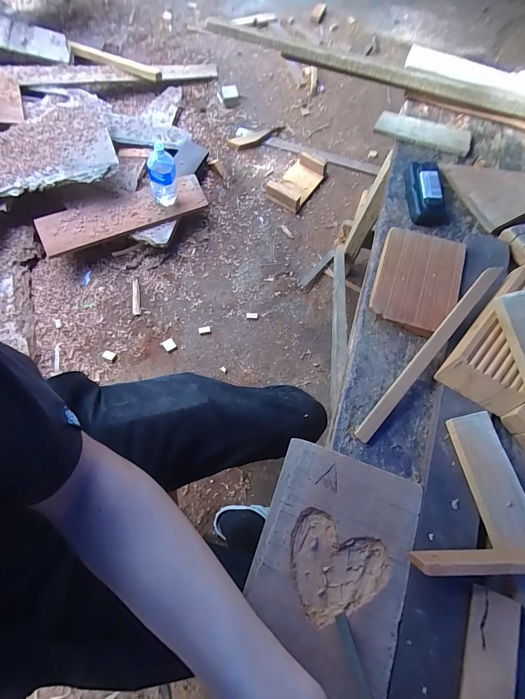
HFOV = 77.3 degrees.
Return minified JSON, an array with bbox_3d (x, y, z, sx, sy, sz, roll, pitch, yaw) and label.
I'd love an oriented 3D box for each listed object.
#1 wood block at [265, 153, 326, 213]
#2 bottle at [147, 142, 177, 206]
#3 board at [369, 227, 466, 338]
[{"bbox_3d":[0.146,-0.726,1.389,0.177,0.055,0.296,33,72,9],"label":"wood block"},{"bbox_3d":[-0.345,-0.597,1.140,0.099,0.189,0.089,-17,73,-8],"label":"bottle"},{"bbox_3d":[0.212,-0.096,0.450,0.103,0.023,0.150,18,70,5],"label":"board"}]

